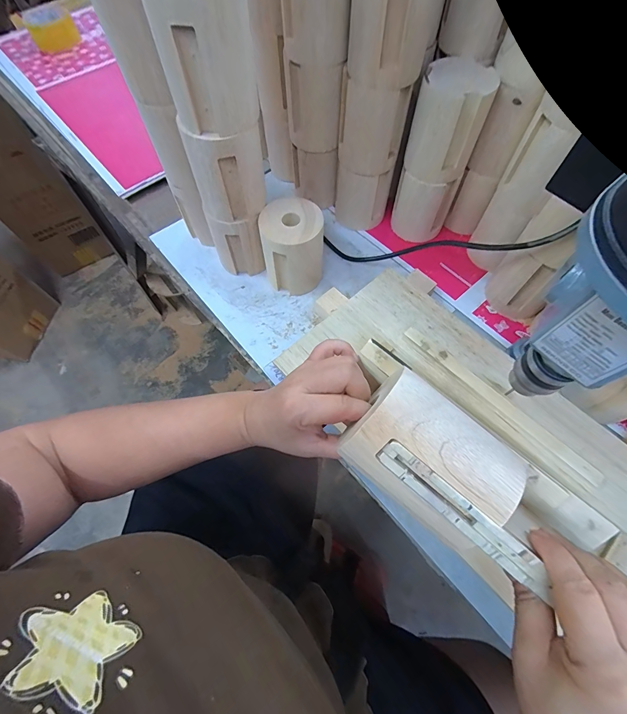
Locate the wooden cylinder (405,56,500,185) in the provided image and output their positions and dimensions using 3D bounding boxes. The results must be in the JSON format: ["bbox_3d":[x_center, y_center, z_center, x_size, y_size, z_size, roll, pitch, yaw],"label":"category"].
[{"bbox_3d":[0.160,-0.281,0.409,0.077,0.097,0.082,14,67,8],"label":"wooden cylinder"}]

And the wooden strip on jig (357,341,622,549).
[{"bbox_3d":[0.202,0.045,0.379,0.018,0.010,0.238,-42,71,-16],"label":"wooden strip on jig"}]

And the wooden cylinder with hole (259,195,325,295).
[{"bbox_3d":[-0.027,-0.149,0.462,0.077,0.101,0.082,-5,66,0],"label":"wooden cylinder with hole"}]

